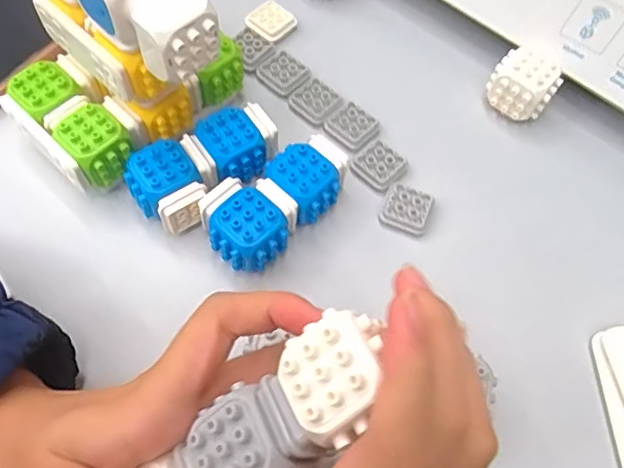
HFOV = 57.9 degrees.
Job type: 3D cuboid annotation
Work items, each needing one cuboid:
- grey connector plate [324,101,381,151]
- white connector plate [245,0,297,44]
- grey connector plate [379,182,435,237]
[{"bbox_3d":[0.025,-0.066,0.345,0.028,0.004,0.027,42,68,14],"label":"grey connector plate"},{"bbox_3d":[-0.028,-0.141,0.375,0.024,0.009,0.029,38,67,13],"label":"white connector plate"},{"bbox_3d":[0.054,-0.013,0.321,0.026,0.006,0.029,24,65,6],"label":"grey connector plate"}]

